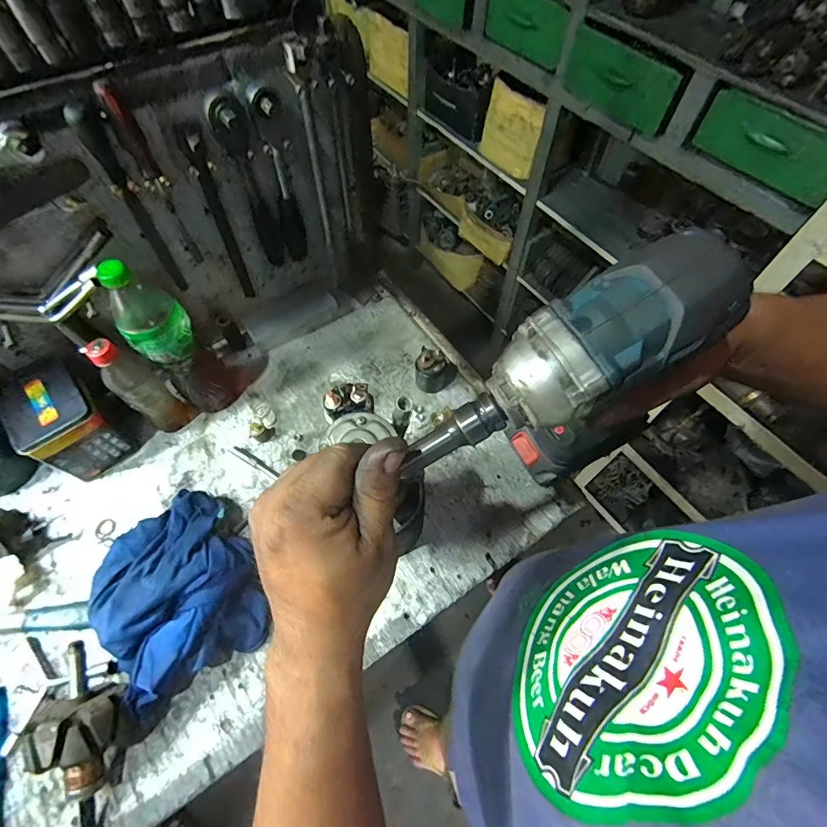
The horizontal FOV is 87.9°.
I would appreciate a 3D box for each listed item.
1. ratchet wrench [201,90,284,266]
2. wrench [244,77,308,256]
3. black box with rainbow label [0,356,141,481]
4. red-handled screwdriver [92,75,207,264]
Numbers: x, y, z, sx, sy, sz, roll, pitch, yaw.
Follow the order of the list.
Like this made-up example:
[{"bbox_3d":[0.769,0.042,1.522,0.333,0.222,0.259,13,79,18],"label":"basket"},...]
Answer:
[{"bbox_3d":[-0.218,-0.293,0.583,0.042,0.246,0.044,-19,62,-11],"label":"ratchet wrench"},{"bbox_3d":[-0.180,-0.311,0.597,0.042,0.245,0.035,-15,62,-8],"label":"wrench"},{"bbox_3d":[-0.496,0.011,0.622,0.101,0.123,0.128,-35,66,-18],"label":"black box with rainbow label"},{"bbox_3d":[-0.304,-0.268,0.517,0.022,0.216,0.023,-28,64,-15],"label":"red-handled screwdriver"}]

